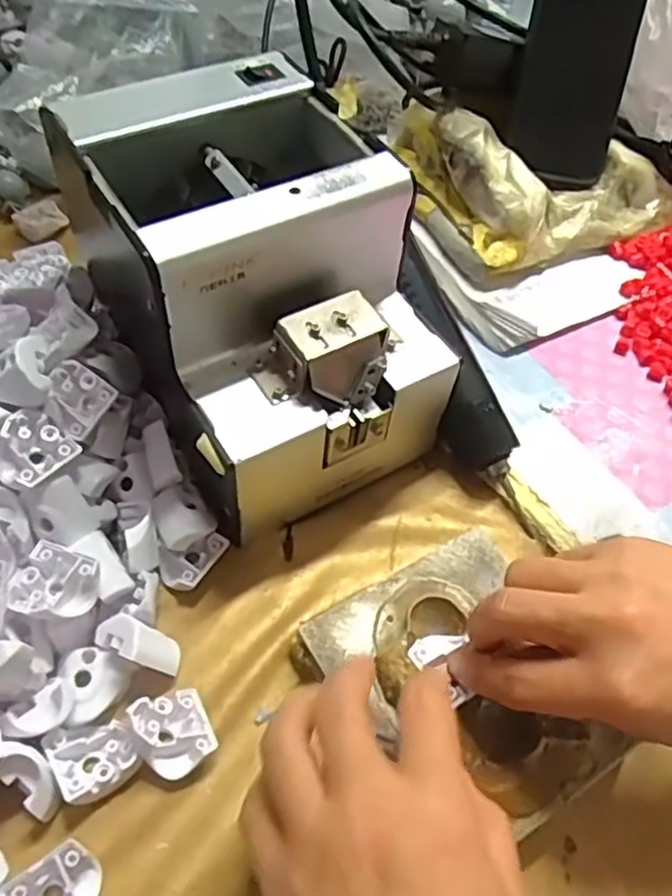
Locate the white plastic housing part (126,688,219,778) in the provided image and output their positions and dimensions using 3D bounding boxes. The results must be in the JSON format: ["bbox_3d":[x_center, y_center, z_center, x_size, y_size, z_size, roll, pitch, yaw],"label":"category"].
[{"bbox_3d":[-0.067,0.118,0.296,0.027,0.016,0.032,-23,60,-19],"label":"white plastic housing part"}]

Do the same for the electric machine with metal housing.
[{"bbox_3d":[-0.038,-0.080,0.363,0.137,0.138,0.190,-23,61,-19],"label":"electric machine with metal housing"}]

